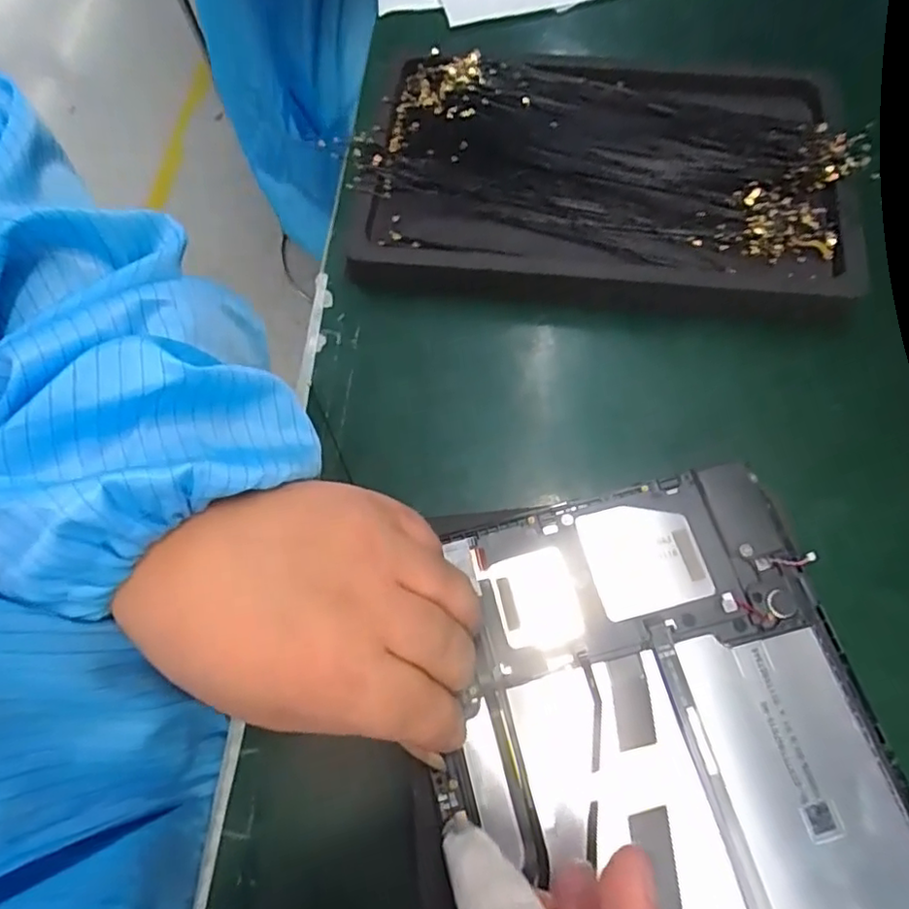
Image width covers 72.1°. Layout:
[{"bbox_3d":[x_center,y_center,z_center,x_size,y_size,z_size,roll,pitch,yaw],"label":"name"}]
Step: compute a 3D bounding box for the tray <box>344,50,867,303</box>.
[{"bbox_3d":[0.077,-0.156,0.332,0.241,0.023,0.163,4,67,6],"label":"tray"}]

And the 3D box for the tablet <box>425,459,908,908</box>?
[{"bbox_3d":[0.077,0.125,0.199,0.142,0.014,0.235,-14,69,-3],"label":"tablet"}]

